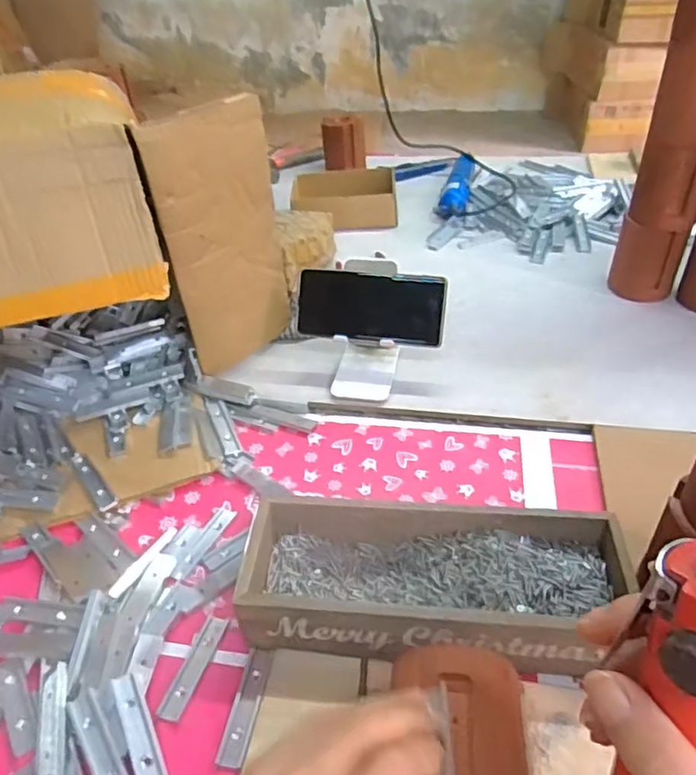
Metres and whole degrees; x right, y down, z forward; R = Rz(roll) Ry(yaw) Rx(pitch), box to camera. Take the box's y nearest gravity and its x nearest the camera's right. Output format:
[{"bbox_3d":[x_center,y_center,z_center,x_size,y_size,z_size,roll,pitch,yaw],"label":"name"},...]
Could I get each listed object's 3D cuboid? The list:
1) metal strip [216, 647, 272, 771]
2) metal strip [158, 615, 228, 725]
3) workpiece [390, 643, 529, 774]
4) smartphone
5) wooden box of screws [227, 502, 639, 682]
[{"bbox_3d":[-0.072,0.222,0.412,0.019,0.006,0.078,4,41,9],"label":"metal strip"},{"bbox_3d":[-0.114,0.206,0.439,0.018,0.004,0.079,9,42,15],"label":"metal strip"},{"bbox_3d":[0.063,0.217,0.342,0.072,0.084,0.107,2,41,7],"label":"workpiece"},{"bbox_3d":[0.026,-0.087,0.649,0.159,0.076,0.008,4,14,4],"label":"smartphone"},{"bbox_3d":[0.064,0.149,0.445,0.275,0.059,0.114,1,41,7],"label":"wooden box of screws"}]

